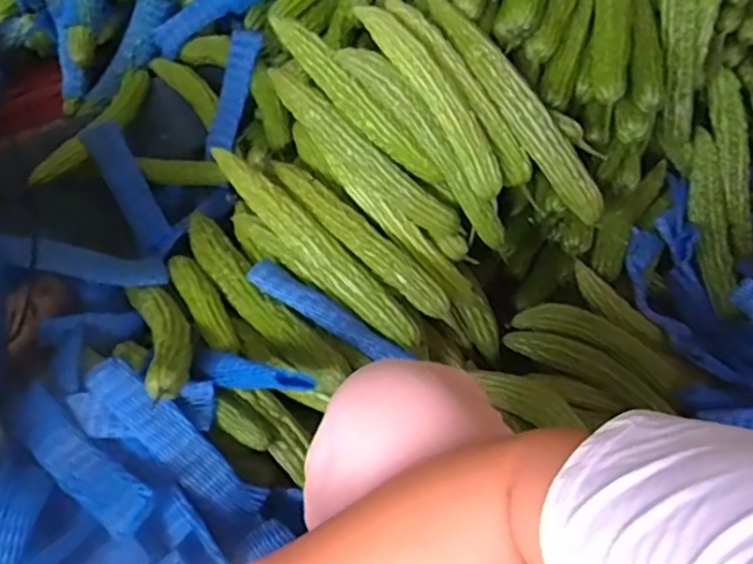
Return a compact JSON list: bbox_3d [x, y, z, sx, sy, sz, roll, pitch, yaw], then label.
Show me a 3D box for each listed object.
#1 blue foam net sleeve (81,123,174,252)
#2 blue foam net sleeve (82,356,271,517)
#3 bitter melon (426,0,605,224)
[{"bbox_3d":[-0.390,-0.152,1.017,0.058,0.012,0.224,-30,85,-12],"label":"blue foam net sleeve"},{"bbox_3d":[-0.234,0.182,0.741,0.245,0.032,0.055,43,61,2],"label":"blue foam net sleeve"},{"bbox_3d":[0.171,-0.228,0.809,0.053,0.063,0.356,-33,86,-24],"label":"bitter melon"}]

